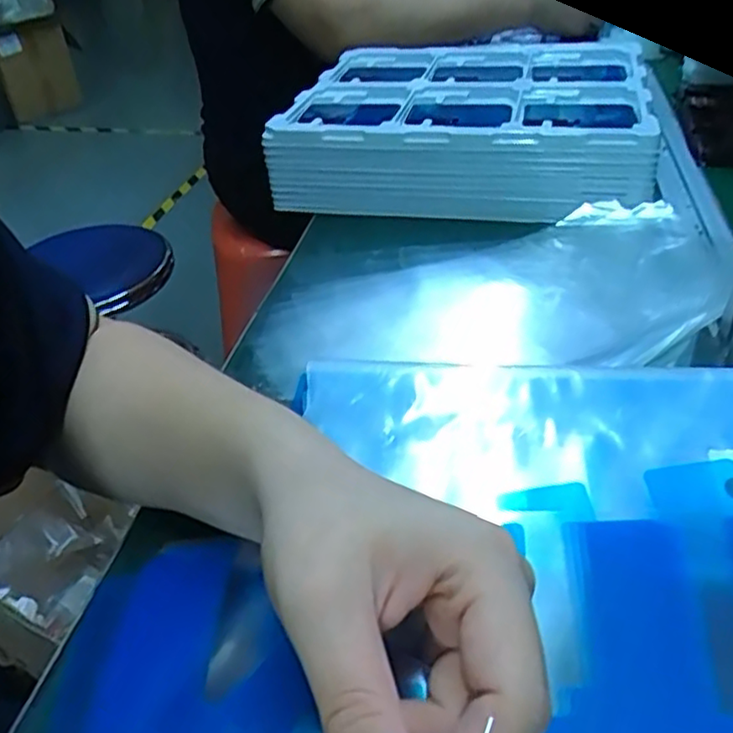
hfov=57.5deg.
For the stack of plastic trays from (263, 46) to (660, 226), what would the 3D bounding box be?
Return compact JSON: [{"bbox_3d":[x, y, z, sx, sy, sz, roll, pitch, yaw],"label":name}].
[{"bbox_3d":[0.102,-0.244,0.667,0.335,0.073,0.284,10,39,17],"label":"stack of plastic trays"}]

